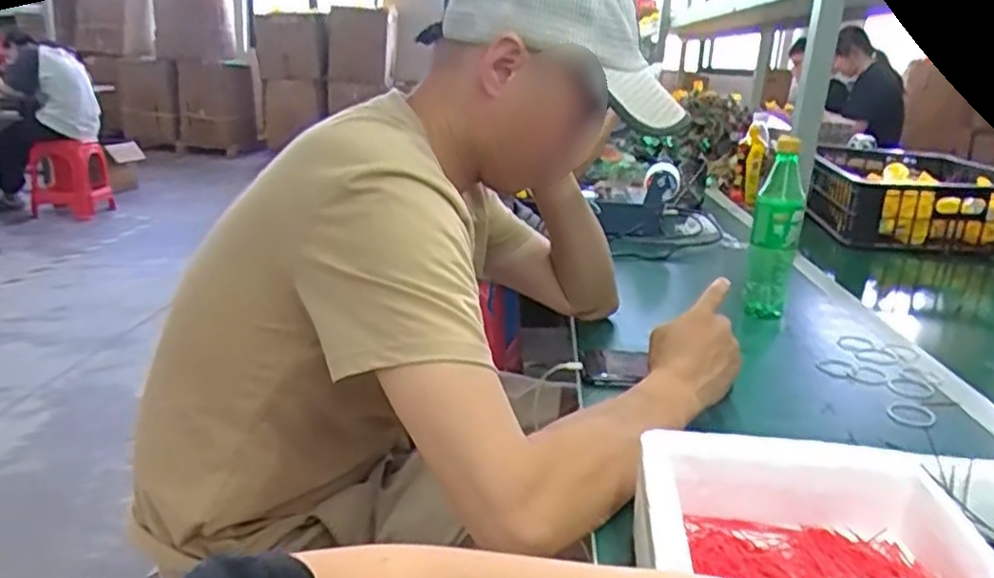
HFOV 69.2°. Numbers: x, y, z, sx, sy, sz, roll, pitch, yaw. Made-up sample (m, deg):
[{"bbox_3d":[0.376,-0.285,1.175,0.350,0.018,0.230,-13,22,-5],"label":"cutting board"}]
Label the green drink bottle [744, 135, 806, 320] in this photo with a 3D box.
[{"bbox_3d":[0.384,-0.078,0.994,0.061,0.232,0.065,10,19,22],"label":"green drink bottle"}]

